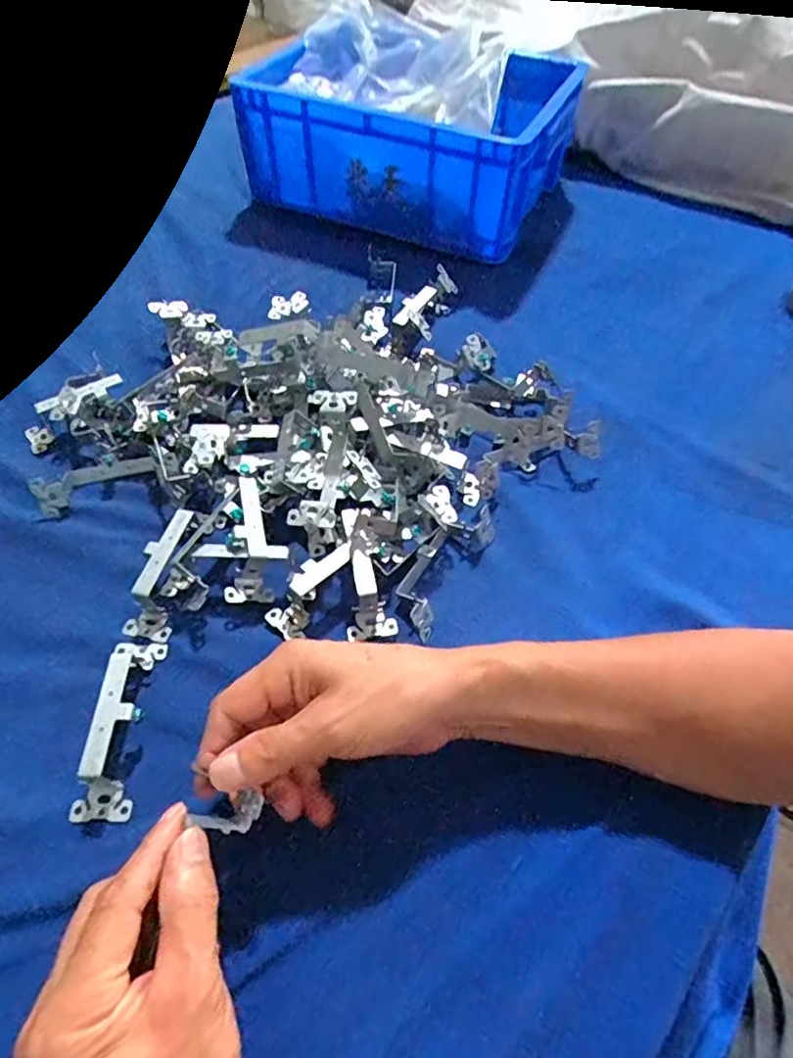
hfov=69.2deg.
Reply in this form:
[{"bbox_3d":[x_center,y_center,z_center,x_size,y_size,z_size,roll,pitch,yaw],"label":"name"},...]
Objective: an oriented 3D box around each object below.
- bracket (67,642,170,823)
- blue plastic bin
[{"bbox_3d":[-0.165,0.113,0.340,0.032,0.032,0.104,2,57,-1],"label":"bracket"},{"bbox_3d":[0.018,-0.443,0.661,0.316,0.132,0.189,21,59,11],"label":"blue plastic bin"}]

